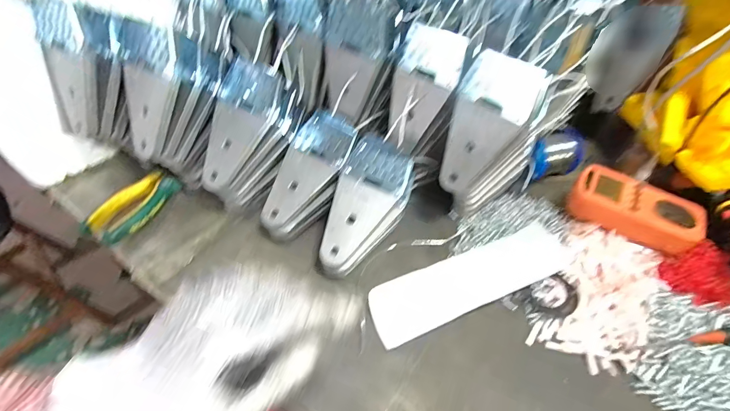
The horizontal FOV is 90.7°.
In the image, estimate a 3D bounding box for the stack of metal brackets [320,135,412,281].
[{"bbox_3d":[0.001,0.008,0.400,0.072,0.064,0.149,23,82,14],"label":"stack of metal brackets"}]

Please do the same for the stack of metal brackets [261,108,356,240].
[{"bbox_3d":[-0.064,-0.032,0.409,0.068,0.035,0.148,23,81,15],"label":"stack of metal brackets"}]

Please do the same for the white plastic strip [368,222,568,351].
[{"bbox_3d":[0.115,0.077,0.385,0.232,0.014,0.061,-18,60,-19],"label":"white plastic strip"}]

